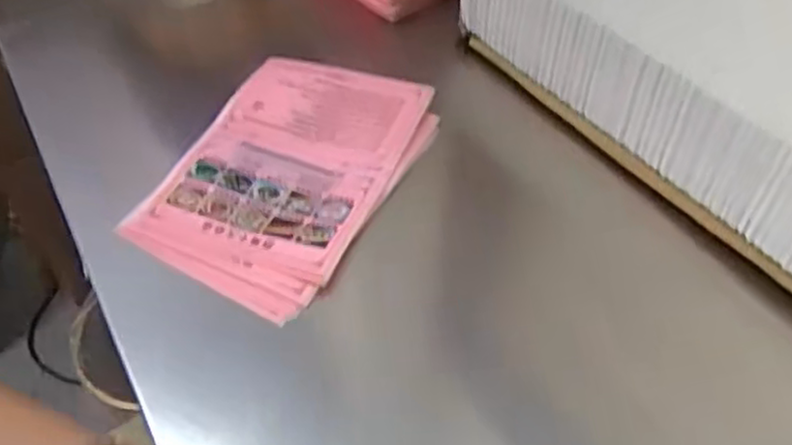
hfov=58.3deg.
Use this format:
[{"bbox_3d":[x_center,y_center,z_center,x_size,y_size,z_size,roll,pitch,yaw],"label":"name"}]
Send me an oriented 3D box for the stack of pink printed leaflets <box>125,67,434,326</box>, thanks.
[{"bbox_3d":[-0.063,-0.033,0.433,0.124,0.012,0.181,20,54,18],"label":"stack of pink printed leaflets"}]

